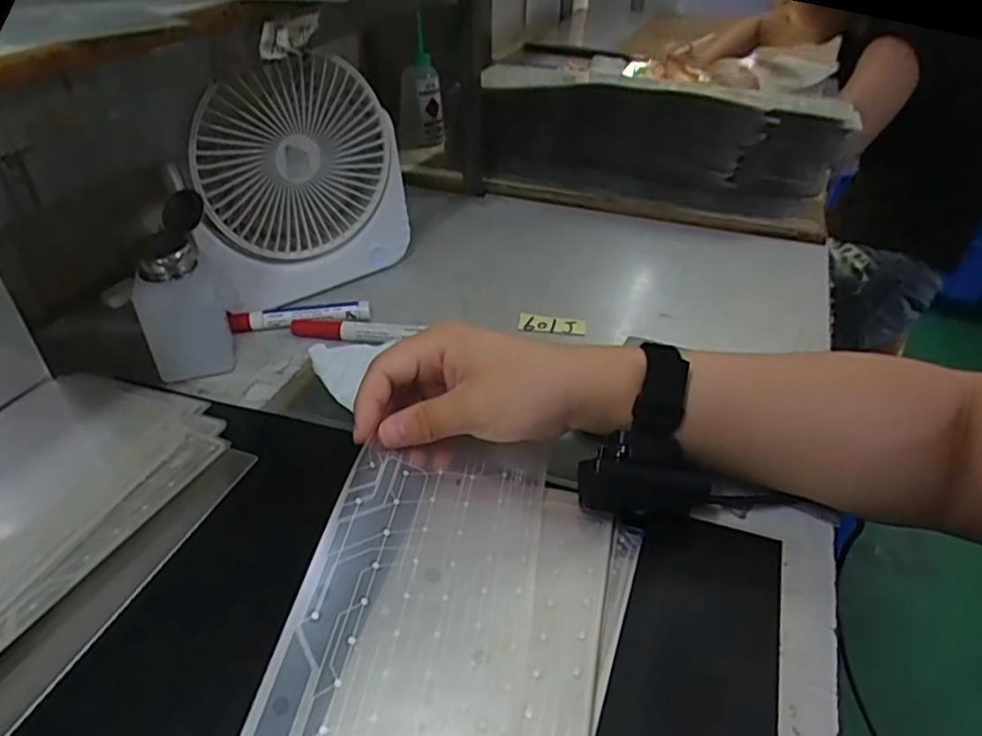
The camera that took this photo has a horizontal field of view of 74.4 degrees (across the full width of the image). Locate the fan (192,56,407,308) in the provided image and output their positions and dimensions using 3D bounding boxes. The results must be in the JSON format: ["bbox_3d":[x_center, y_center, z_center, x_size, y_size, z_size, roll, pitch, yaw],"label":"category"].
[{"bbox_3d":[-0.158,-0.147,0.535,0.182,0.186,0.044,-30,46,-32],"label":"fan"}]

